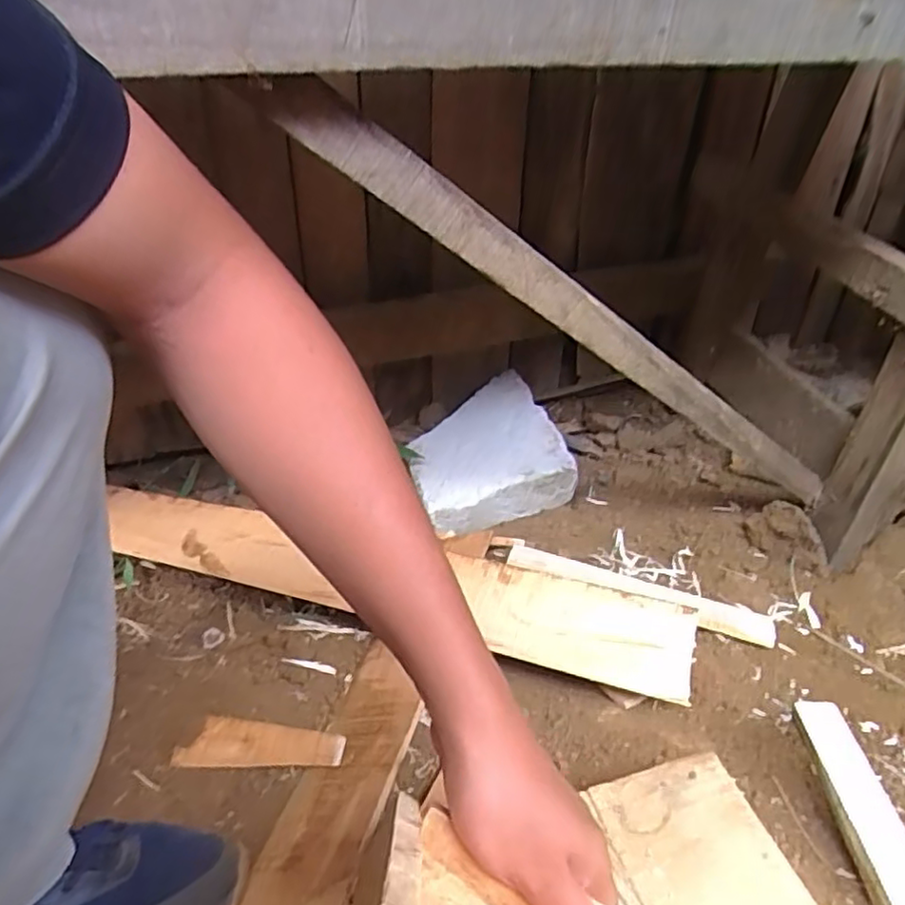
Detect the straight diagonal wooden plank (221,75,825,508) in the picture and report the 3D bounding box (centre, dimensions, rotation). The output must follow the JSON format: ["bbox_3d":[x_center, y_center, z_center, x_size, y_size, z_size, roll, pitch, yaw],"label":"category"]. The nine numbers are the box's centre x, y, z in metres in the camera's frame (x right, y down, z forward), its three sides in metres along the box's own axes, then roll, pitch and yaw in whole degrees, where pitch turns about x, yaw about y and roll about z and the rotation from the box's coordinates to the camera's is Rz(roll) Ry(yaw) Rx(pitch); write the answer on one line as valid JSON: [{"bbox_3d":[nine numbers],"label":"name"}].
[{"bbox_3d":[0.153,-0.083,0.554,0.706,0.035,0.021,25,29,-36],"label":"straight diagonal wooden plank"}]

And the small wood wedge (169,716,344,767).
[{"bbox_3d":[-0.167,0.252,0.567,0.151,0.008,0.039,-4,52,10],"label":"small wood wedge"}]

